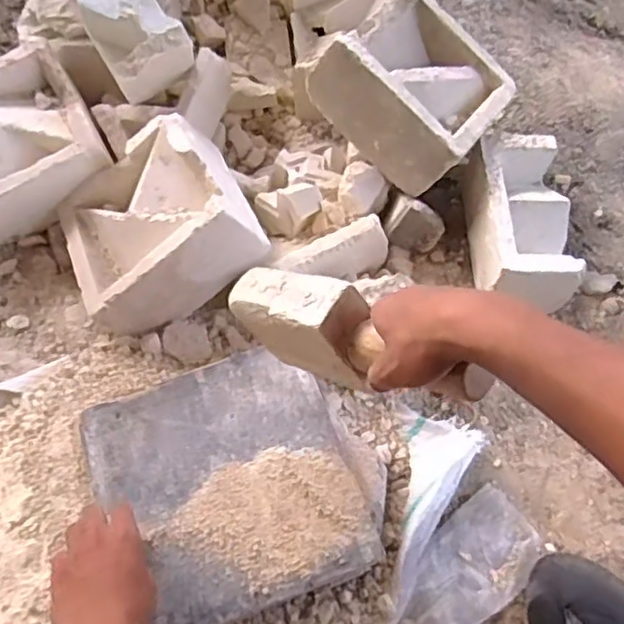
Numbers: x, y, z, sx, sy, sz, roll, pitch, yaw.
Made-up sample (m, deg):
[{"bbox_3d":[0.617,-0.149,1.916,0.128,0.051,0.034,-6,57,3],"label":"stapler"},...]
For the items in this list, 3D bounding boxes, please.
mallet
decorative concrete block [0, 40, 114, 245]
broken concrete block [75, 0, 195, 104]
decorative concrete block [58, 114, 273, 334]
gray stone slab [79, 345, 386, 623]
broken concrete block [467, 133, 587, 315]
[{"bbox_3d":[0.027,0.023,0.533,0.257,0.072,0.060,22,62,37],"label":"mallet"},{"bbox_3d":[-0.386,-0.216,0.860,0.202,0.107,0.210,-25,66,-12],"label":"decorative concrete block"},{"bbox_3d":[-0.241,-0.387,0.837,0.103,0.090,0.212,-31,93,-15],"label":"broken concrete block"},{"bbox_3d":[-0.189,-0.104,0.799,0.208,0.098,0.215,-35,57,11],"label":"decorative concrete block"},{"bbox_3d":[-0.083,0.165,0.648,0.232,0.015,0.245,-20,65,-10],"label":"gray stone slab"},{"bbox_3d":[0.256,-0.108,0.816,0.103,0.090,0.209,-1,63,-1],"label":"broken concrete block"}]

